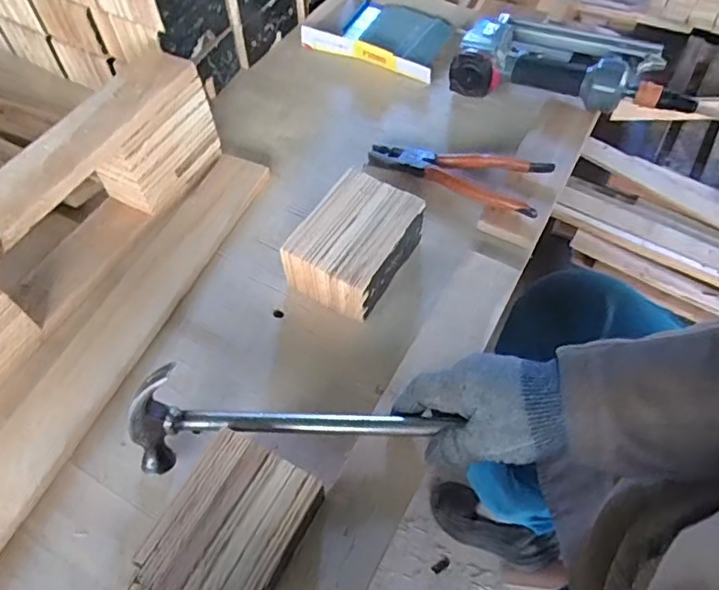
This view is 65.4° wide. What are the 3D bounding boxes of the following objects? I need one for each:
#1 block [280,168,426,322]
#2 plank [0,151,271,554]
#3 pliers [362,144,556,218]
[{"bbox_3d":[-0.002,-0.048,0.535,0.090,0.059,0.121,27,61,16],"label":"block"},{"bbox_3d":[-0.253,0.103,0.463,0.065,0.024,0.640,18,59,13],"label":"plank"},{"bbox_3d":[0.100,-0.132,0.606,0.190,0.030,0.064,20,59,12],"label":"pliers"}]

